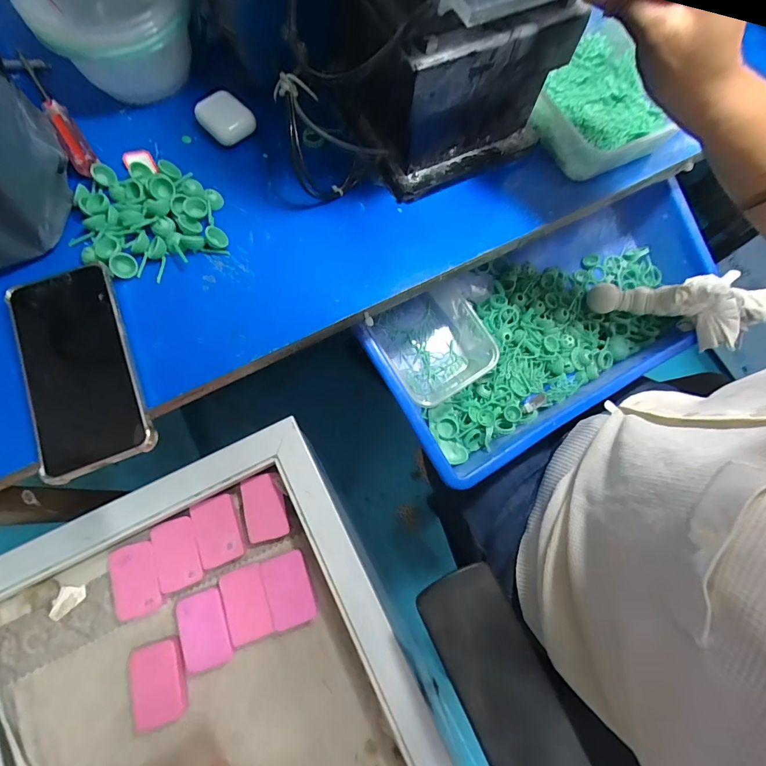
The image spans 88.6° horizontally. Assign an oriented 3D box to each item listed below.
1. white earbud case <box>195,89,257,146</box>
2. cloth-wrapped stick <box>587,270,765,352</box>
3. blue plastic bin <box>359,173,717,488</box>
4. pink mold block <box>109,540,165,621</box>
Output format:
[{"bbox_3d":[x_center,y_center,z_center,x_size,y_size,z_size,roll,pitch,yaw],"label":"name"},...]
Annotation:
[{"bbox_3d":[-0.149,-0.252,0.372,0.040,0.018,0.048,-39,78,-13],"label":"white earbud case"},{"bbox_3d":[0.361,-0.095,0.471,0.210,0.046,0.097,9,72,14],"label":"cloth-wrapped stick"},{"bbox_3d":[0.206,-0.071,0.469,0.438,0.071,0.235,-27,76,-10],"label":"blue plastic bin"},{"bbox_3d":[-0.266,0.211,0.421,0.050,0.009,0.072,-17,74,-8],"label":"pink mold block"}]

